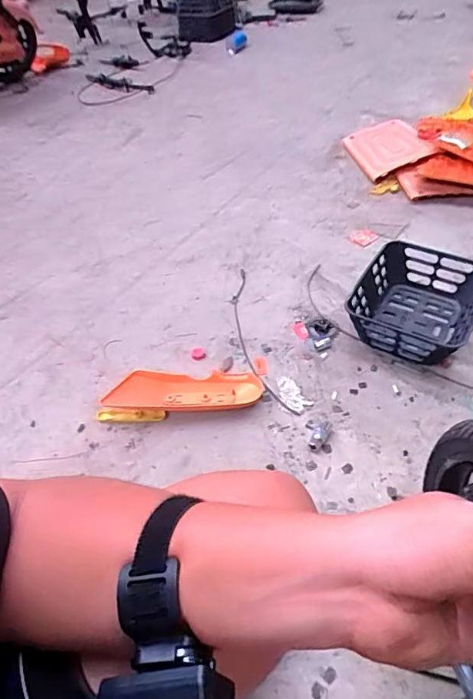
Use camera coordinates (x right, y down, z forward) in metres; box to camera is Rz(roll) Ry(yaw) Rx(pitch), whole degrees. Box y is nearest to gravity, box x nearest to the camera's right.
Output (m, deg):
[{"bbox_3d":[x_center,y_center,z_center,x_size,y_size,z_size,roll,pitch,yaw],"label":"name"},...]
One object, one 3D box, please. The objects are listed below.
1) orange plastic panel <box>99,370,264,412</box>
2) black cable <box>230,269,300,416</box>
[{"bbox_3d":[-0.111,0.086,1.047,0.331,0.046,0.098,-3,48,0],"label":"orange plastic panel"},{"bbox_3d":[0.042,-0.037,1.167,0.071,0.014,0.485,-12,48,-5],"label":"black cable"}]

